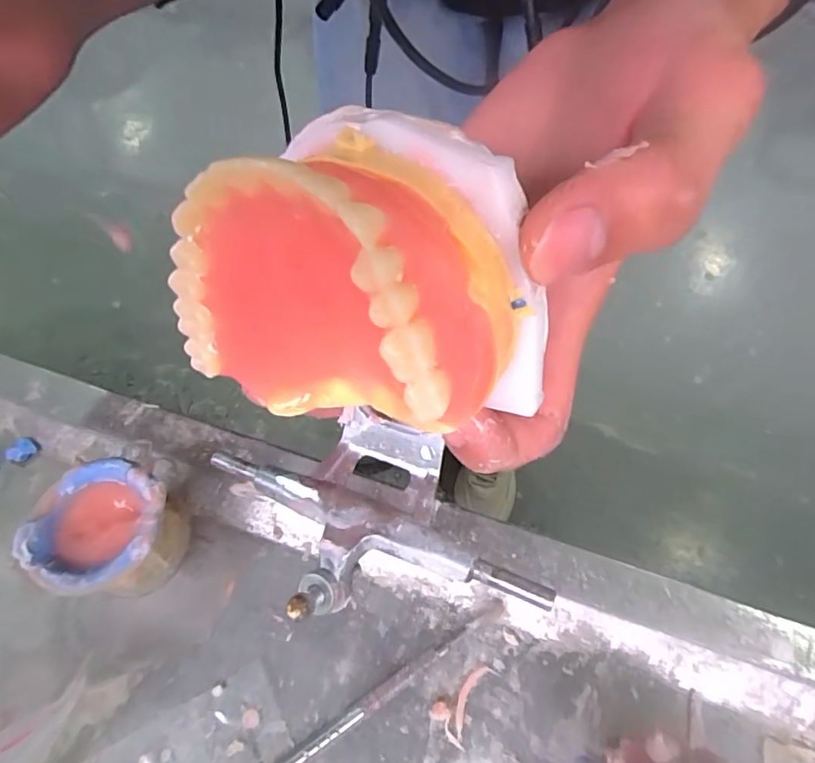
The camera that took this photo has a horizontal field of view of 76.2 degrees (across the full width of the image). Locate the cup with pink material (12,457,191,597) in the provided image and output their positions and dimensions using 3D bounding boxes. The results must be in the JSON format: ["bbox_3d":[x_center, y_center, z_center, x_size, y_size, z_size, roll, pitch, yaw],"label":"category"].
[{"bbox_3d":[-0.105,0.056,0.192,0.048,0.036,0.043,5,63,4],"label":"cup with pink material"}]

